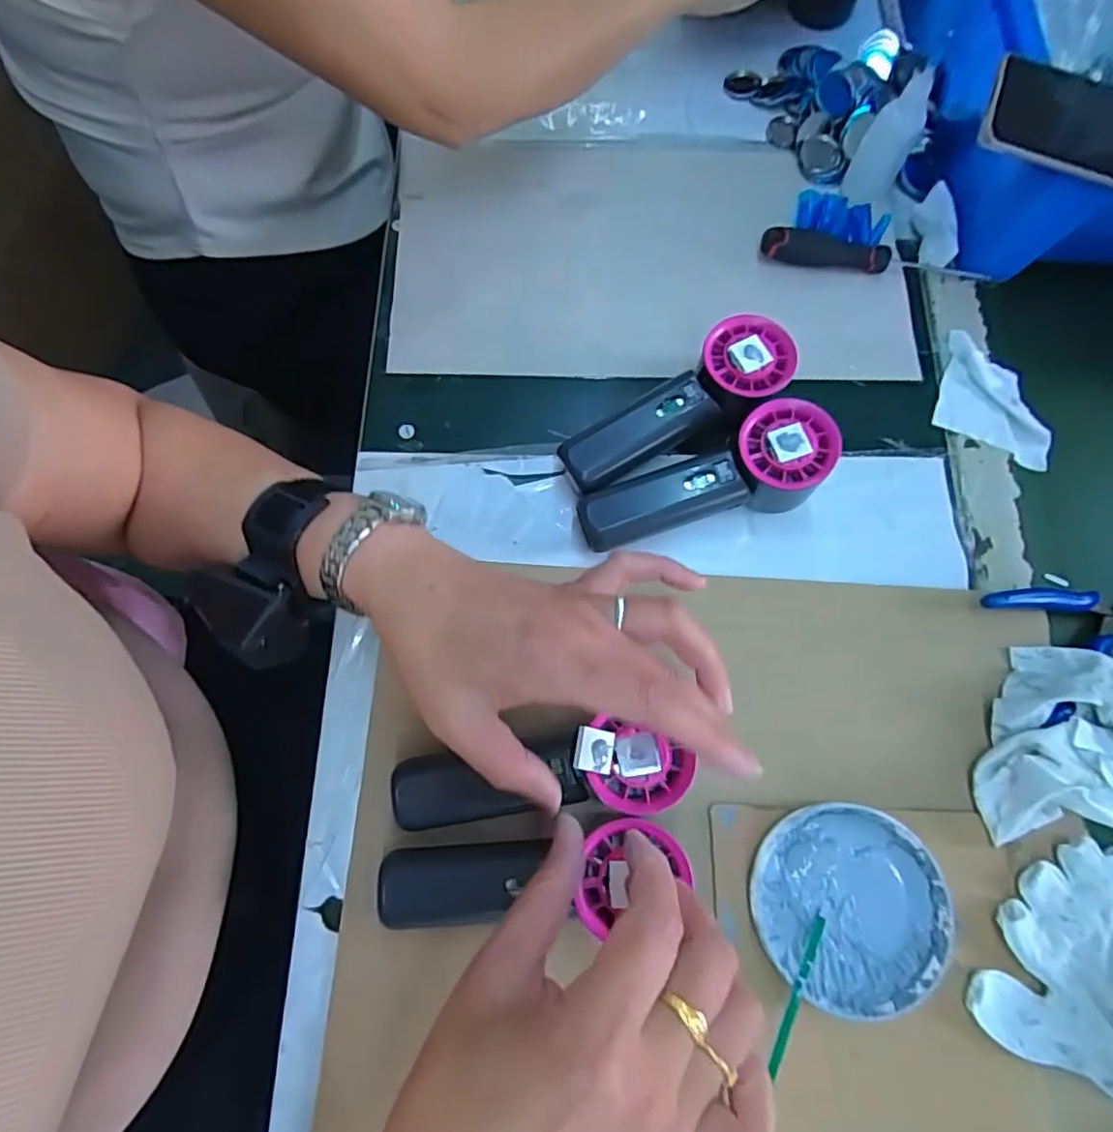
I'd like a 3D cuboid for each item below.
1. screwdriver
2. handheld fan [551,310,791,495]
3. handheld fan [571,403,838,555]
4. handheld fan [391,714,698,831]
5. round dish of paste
[{"bbox_3d":[0.233,-0.226,0.454,0.164,0.017,0.023,12,74,4],"label":"screwdriver"},{"bbox_3d":[0.077,-0.096,0.398,0.157,0.052,0.054,-32,75,-9],"label":"handheld fan"},{"bbox_3d":[0.090,-0.053,0.384,0.156,0.050,0.056,-15,74,-4],"label":"handheld fan"},{"bbox_3d":[-0.010,0.108,0.318,0.154,0.028,0.043,-10,73,11],"label":"handheld fan"},{"bbox_3d":[0.157,0.182,0.334,0.100,0.017,0.097,0,73,1],"label":"round dish of paste"}]

